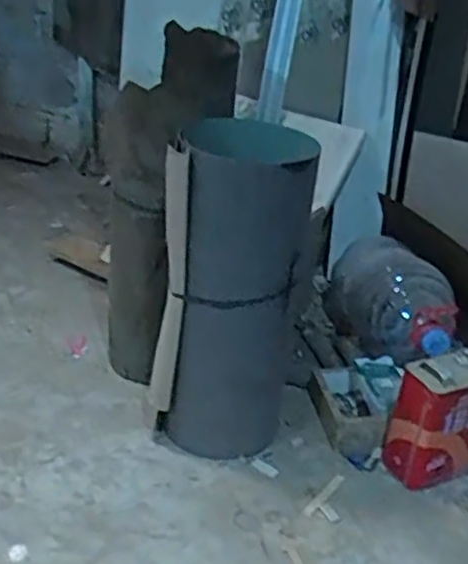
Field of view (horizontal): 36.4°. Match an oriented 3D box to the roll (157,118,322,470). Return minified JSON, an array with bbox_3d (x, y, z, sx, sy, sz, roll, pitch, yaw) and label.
[{"bbox_3d":[0.008,0.023,1.382,0.257,0.629,0.255,4,28,-2],"label":"roll"}]

